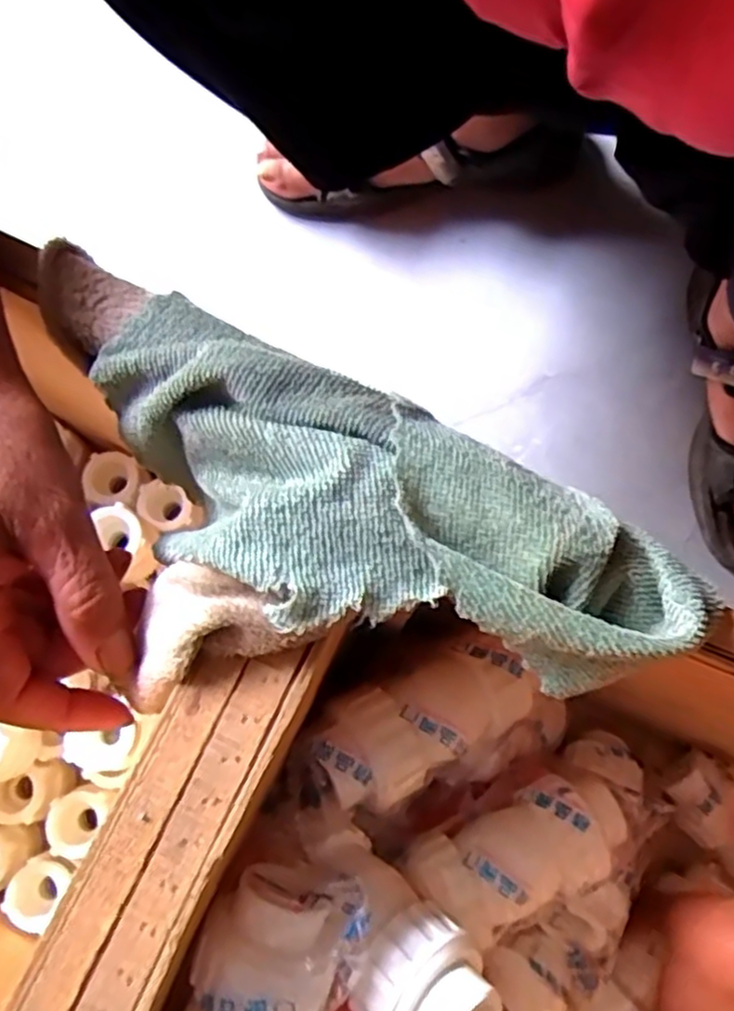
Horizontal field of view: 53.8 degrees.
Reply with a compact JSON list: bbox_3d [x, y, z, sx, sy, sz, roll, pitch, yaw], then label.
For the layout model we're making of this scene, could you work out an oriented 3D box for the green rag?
[{"bbox_3d":[-0.027,0.010,0.244,0.248,0.040,0.115,26,77,12],"label":"green rag"}]

